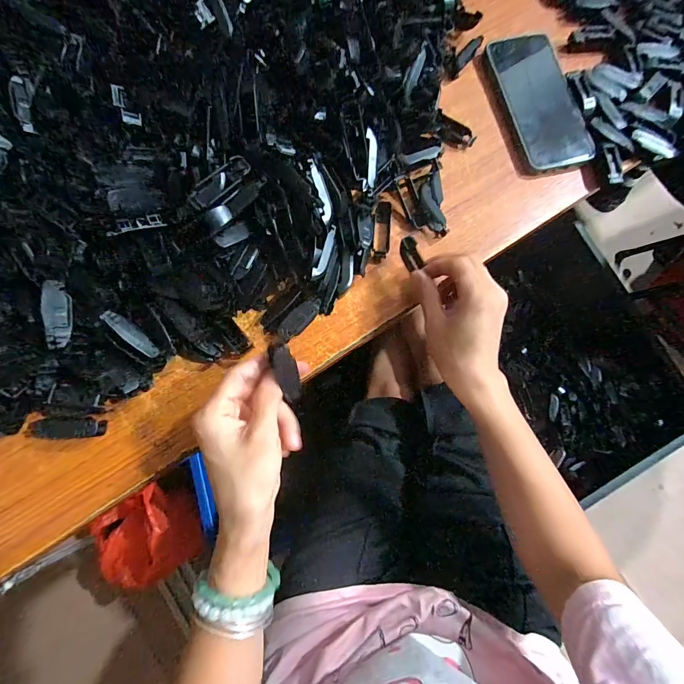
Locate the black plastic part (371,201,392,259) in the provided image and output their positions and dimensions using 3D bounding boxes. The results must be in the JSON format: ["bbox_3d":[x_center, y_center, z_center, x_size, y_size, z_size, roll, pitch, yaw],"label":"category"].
[{"bbox_3d":[0.040,-0.112,0.341,0.016,0.012,0.057,6,79,-3],"label":"black plastic part"}]

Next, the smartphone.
[{"bbox_3d":[0.217,-0.263,0.373,0.071,0.011,0.158,-12,81,-7],"label":"smartphone"}]

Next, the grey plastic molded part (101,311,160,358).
[{"bbox_3d":[-0.165,-0.006,0.271,0.047,0.015,0.010,45,80,-13],"label":"grey plastic molded part"}]

